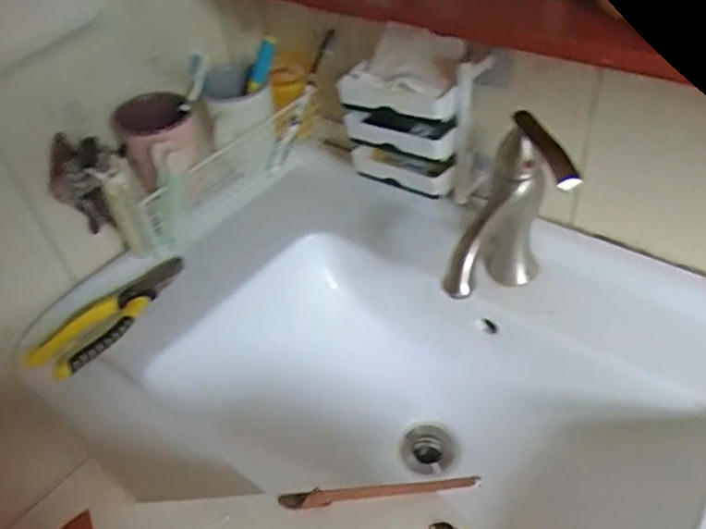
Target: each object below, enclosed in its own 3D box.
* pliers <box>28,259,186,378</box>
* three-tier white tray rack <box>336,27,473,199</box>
[{"bbox_3d":[-0.255,0.047,0.632,0.062,0.030,0.180,19,49,26],"label":"pliers"},{"bbox_3d":[0.053,-0.148,0.604,0.130,0.140,0.069,7,44,15],"label":"three-tier white tray rack"}]

